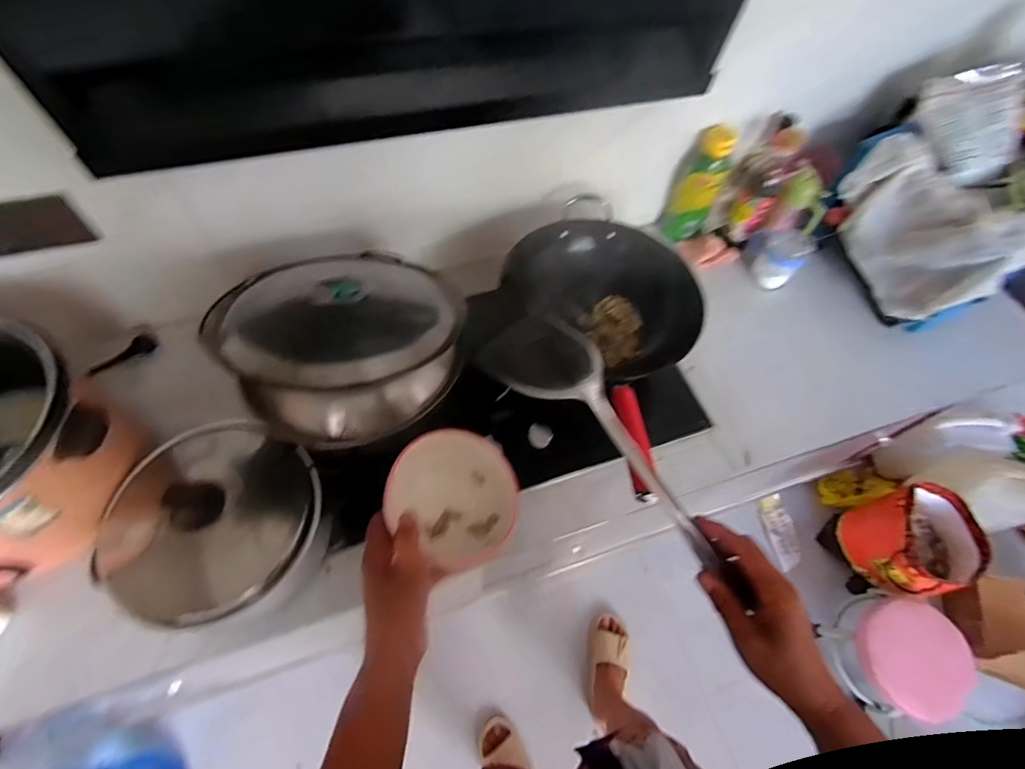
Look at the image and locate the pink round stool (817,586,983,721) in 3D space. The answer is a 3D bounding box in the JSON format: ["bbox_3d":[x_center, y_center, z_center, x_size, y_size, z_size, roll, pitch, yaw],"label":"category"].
[{"bbox_3d":[0.981,0.686,1.247,0.231,0.208,0.246,-28,66,-19],"label":"pink round stool"}]

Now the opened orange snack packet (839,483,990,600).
[{"bbox_3d":[1.099,0.439,1.349,0.234,0.228,0.254,-11,61,-11],"label":"opened orange snack packet"}]

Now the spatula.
[{"bbox_3d":[0.101,0.066,0.468,0.103,0.048,0.323,-35,83,-22],"label":"spatula"}]

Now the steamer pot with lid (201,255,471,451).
[{"bbox_3d":[-0.229,-0.073,0.694,0.320,0.140,0.290,-25,65,-17],"label":"steamer pot with lid"}]

